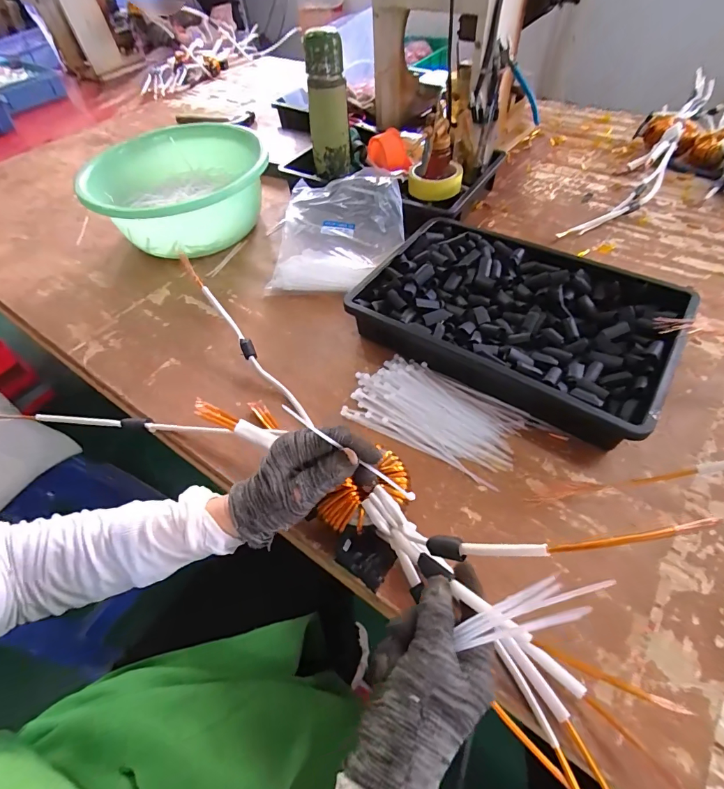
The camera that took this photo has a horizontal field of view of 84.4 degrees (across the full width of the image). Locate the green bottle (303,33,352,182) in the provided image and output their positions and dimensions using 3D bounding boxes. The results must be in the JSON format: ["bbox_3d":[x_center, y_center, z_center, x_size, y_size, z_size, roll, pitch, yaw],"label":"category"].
[{"bbox_3d":[-0.058,-0.476,0.670,0.069,0.184,0.053,-9,53,-2],"label":"green bottle"}]

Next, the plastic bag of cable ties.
[{"bbox_3d":[-0.037,-0.269,0.658,0.198,0.088,0.217,3,53,7],"label":"plastic bag of cable ties"}]

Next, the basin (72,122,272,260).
[{"bbox_3d":[-0.319,-0.358,0.723,0.297,0.119,0.307,-18,54,-9],"label":"basin"}]

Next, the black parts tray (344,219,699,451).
[{"bbox_3d":[0.190,-0.100,0.521,0.362,0.067,0.243,26,59,22],"label":"black parts tray"}]

